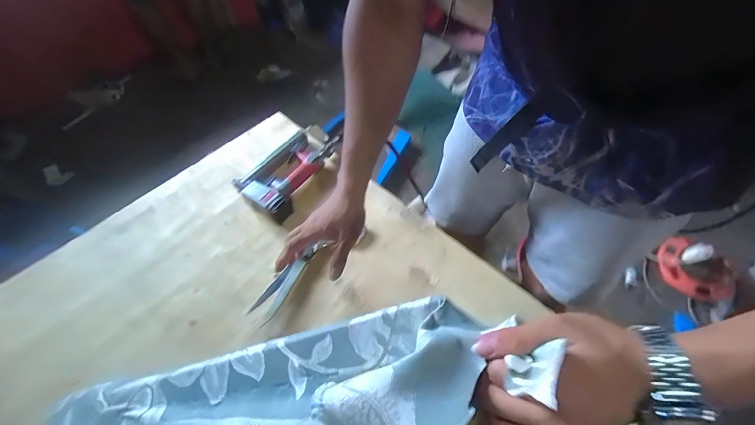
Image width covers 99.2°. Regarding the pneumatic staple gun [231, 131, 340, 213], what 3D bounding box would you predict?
[{"bbox_3d":[-0.191,-0.097,0.680,0.133,0.050,0.234,24,59,15],"label":"pneumatic staple gun"}]

